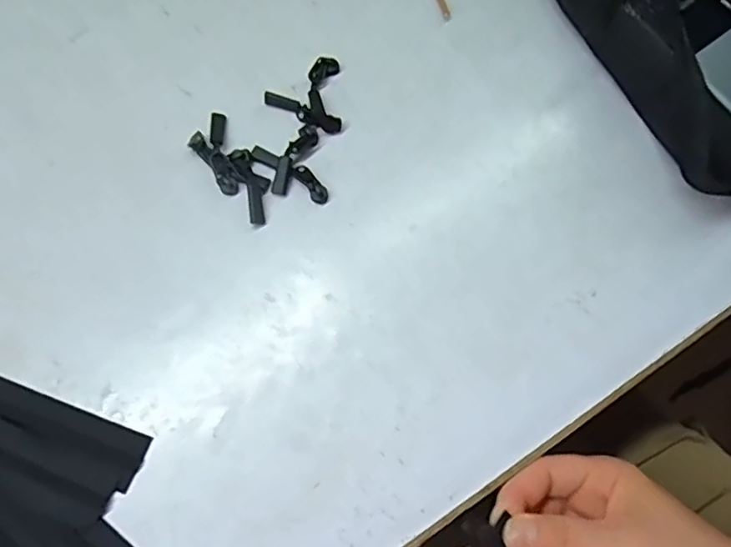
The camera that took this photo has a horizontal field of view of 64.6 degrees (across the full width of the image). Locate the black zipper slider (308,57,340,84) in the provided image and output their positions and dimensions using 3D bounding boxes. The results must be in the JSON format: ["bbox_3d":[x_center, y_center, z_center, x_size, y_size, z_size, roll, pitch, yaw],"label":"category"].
[{"bbox_3d":[-0.029,-0.134,0.383,0.024,0.007,0.013,-39,76,-13],"label":"black zipper slider"}]

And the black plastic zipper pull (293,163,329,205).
[{"bbox_3d":[-0.034,-0.056,0.359,0.011,0.005,0.029,-36,75,-12],"label":"black plastic zipper pull"}]

